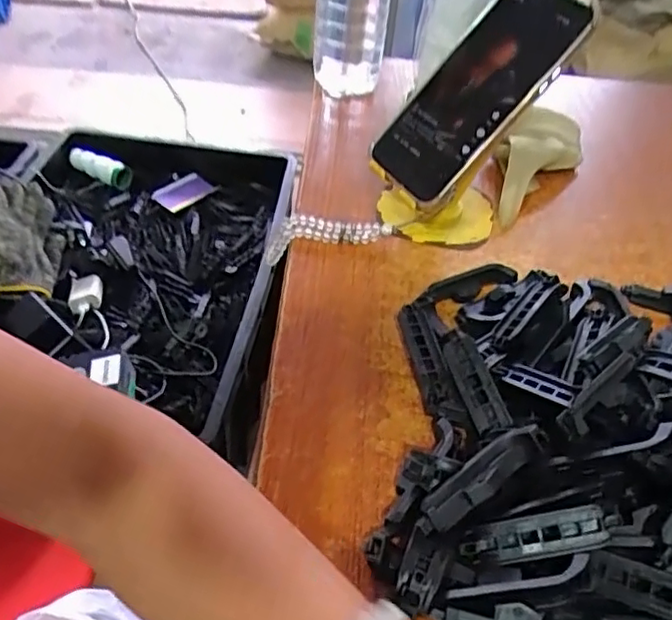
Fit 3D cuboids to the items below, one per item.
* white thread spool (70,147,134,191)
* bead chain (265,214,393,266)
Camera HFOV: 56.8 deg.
[{"bbox_3d":[-0.407,-0.248,1.066,0.131,0.032,0.037,28,49,21],"label":"white thread spool"},{"bbox_3d":[-0.007,-0.057,0.470,0.095,0.027,0.022,-5,44,7],"label":"bead chain"}]

